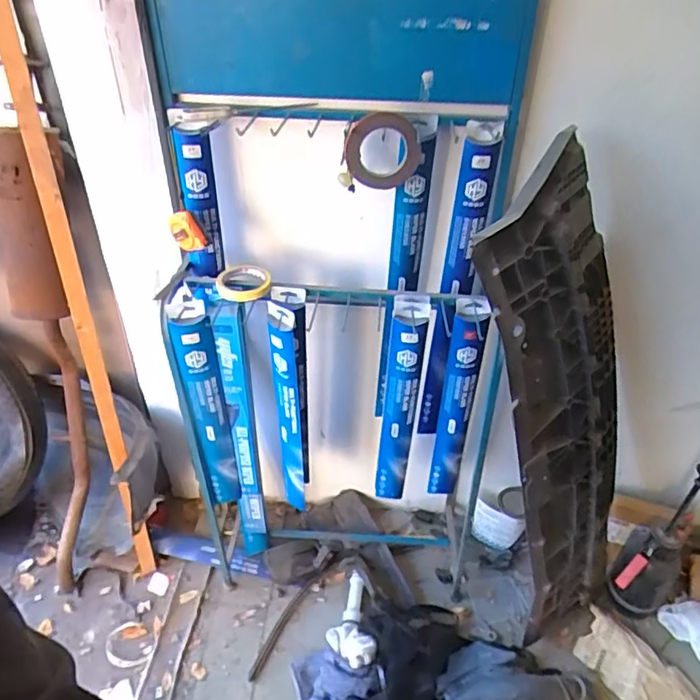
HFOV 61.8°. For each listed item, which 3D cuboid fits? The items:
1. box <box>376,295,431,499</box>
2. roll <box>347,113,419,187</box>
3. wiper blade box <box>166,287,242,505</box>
[{"bbox_3d":[0.101,0.120,1.195,0.072,0.523,0.040,4,40,4],"label":"box"},{"bbox_3d":[0.055,-0.332,0.986,0.124,0.121,0.028,-4,40,-6],"label":"roll"},{"bbox_3d":[-0.287,0.122,1.177,0.077,0.524,0.048,-9,41,-12],"label":"wiper blade box"}]

